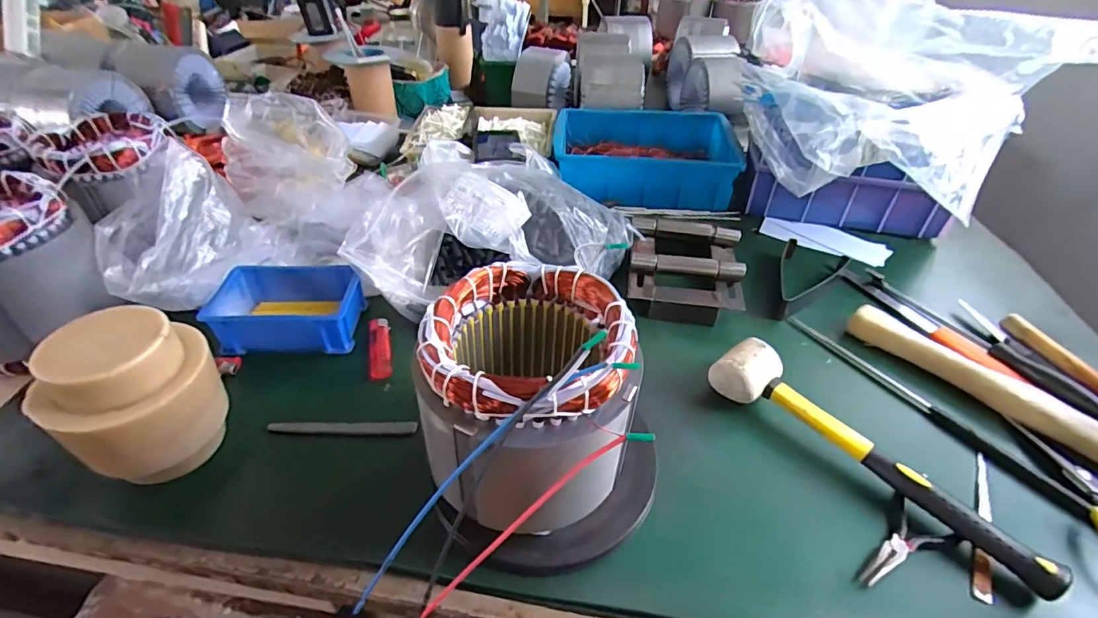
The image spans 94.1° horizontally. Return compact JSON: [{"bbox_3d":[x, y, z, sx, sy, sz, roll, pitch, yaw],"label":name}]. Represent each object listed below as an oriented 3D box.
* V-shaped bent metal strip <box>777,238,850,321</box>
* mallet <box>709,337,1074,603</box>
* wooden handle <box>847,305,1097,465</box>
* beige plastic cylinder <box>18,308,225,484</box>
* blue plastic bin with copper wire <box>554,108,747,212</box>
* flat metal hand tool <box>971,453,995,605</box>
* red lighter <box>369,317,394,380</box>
[{"bbox_3d":[0.317,-0.035,0.637,0.074,0.031,0.146,25,46,25],"label":"V-shaped bent metal strip"},{"bbox_3d":[0.277,0.116,0.446,0.287,0.048,0.069,33,50,32],"label":"mallet"},{"bbox_3d":[0.458,0.090,0.497,0.042,0.031,0.319,-27,48,-29],"label":"wooden handle"},{"bbox_3d":[-0.330,0.076,0.421,0.095,0.134,0.111,19,44,20],"label":"beige plastic cylinder"},{"bbox_3d":[0.159,-0.260,0.864,0.280,0.078,0.210,3,41,2],"label":"blue plastic bin with copper wire"},{"bbox_3d":[0.356,0.170,0.416,0.014,0.007,0.149,24,46,25],"label":"flat metal hand tool"},{"bbox_3d":[-0.183,0.039,0.555,0.022,0.011,0.088,-9,42,-12],"label":"red lighter"}]

